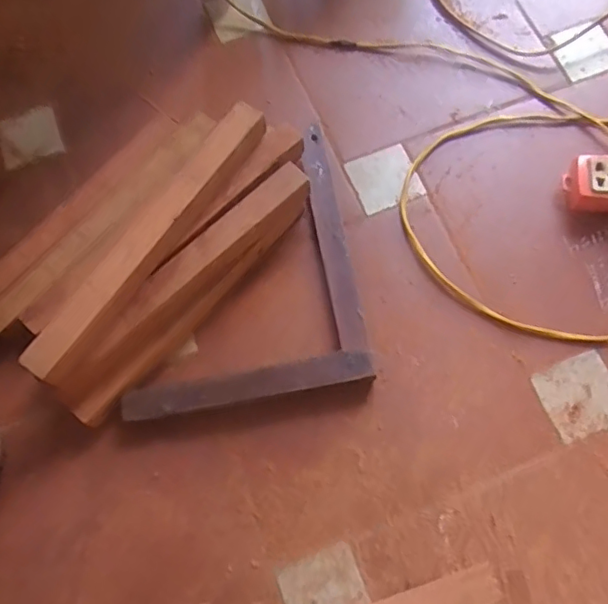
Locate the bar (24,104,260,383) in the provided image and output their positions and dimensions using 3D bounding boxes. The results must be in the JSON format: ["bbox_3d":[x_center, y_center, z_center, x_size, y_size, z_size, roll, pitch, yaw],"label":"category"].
[{"bbox_3d":[-0.150,-0.066,0.547,0.043,0.028,0.328,32,77,14],"label":"bar"}]

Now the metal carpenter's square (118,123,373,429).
[{"bbox_3d":[-0.071,-0.040,0.603,0.247,0.030,0.299,-9,70,-2],"label":"metal carpenter's square"}]

